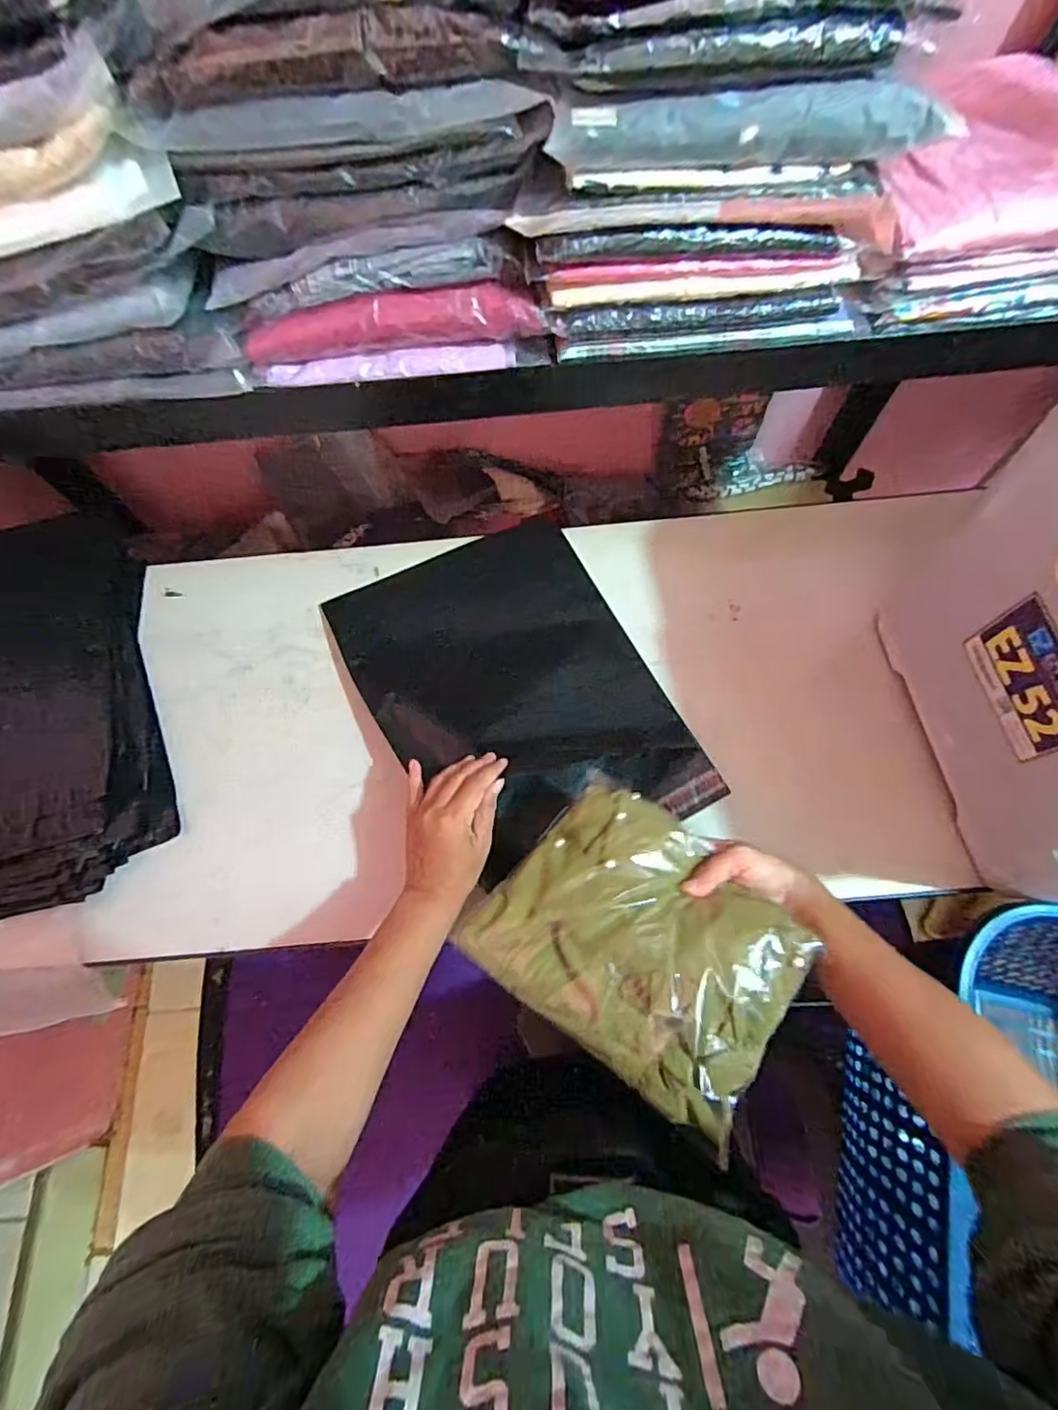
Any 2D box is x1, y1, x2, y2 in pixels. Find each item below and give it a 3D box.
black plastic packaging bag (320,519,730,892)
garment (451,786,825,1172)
[{"bbox_3d":[-0.019,-0.027,0.587,0.282,0.075,0.372,-25,70,-7],"label":"black plastic packaging bag"},{"bbox_3d":[0.086,0.171,0.435,0.219,0.044,0.177,33,74,14],"label":"garment"}]

